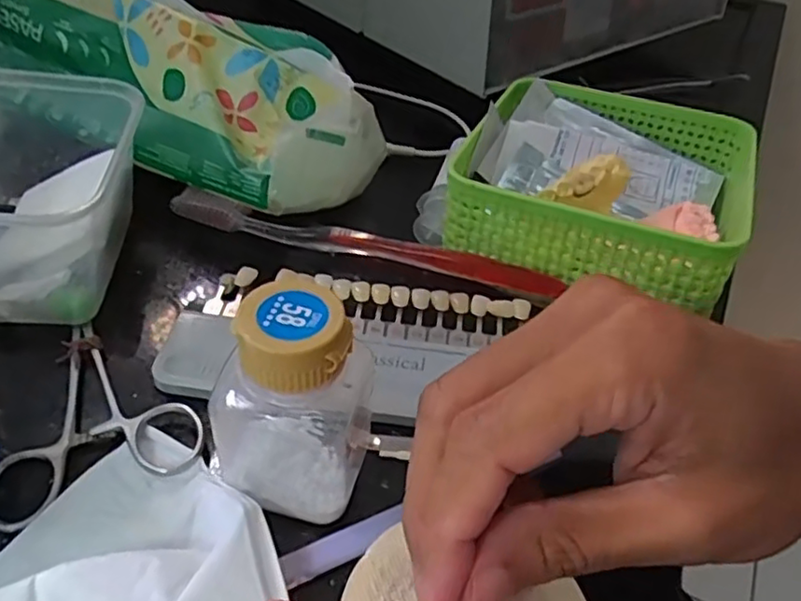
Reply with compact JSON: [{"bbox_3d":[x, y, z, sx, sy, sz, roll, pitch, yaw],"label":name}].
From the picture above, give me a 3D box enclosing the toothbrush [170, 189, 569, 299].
[{"bbox_3d":[-0.020,-0.028,0.303,0.186,0.012,0.010,13,43,7],"label":"toothbrush"}]

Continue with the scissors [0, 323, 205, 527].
[{"bbox_3d":[-0.098,0.039,0.224,0.061,0.004,0.082,5,42,-1],"label":"scissors"}]

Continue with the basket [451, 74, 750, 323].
[{"bbox_3d":[0.104,-0.059,0.323,0.138,0.046,0.128,21,44,15],"label":"basket"}]

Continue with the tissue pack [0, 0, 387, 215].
[{"bbox_3d":[-0.105,-0.120,0.336,0.201,0.062,0.118,30,46,7],"label":"tissue pack"}]

